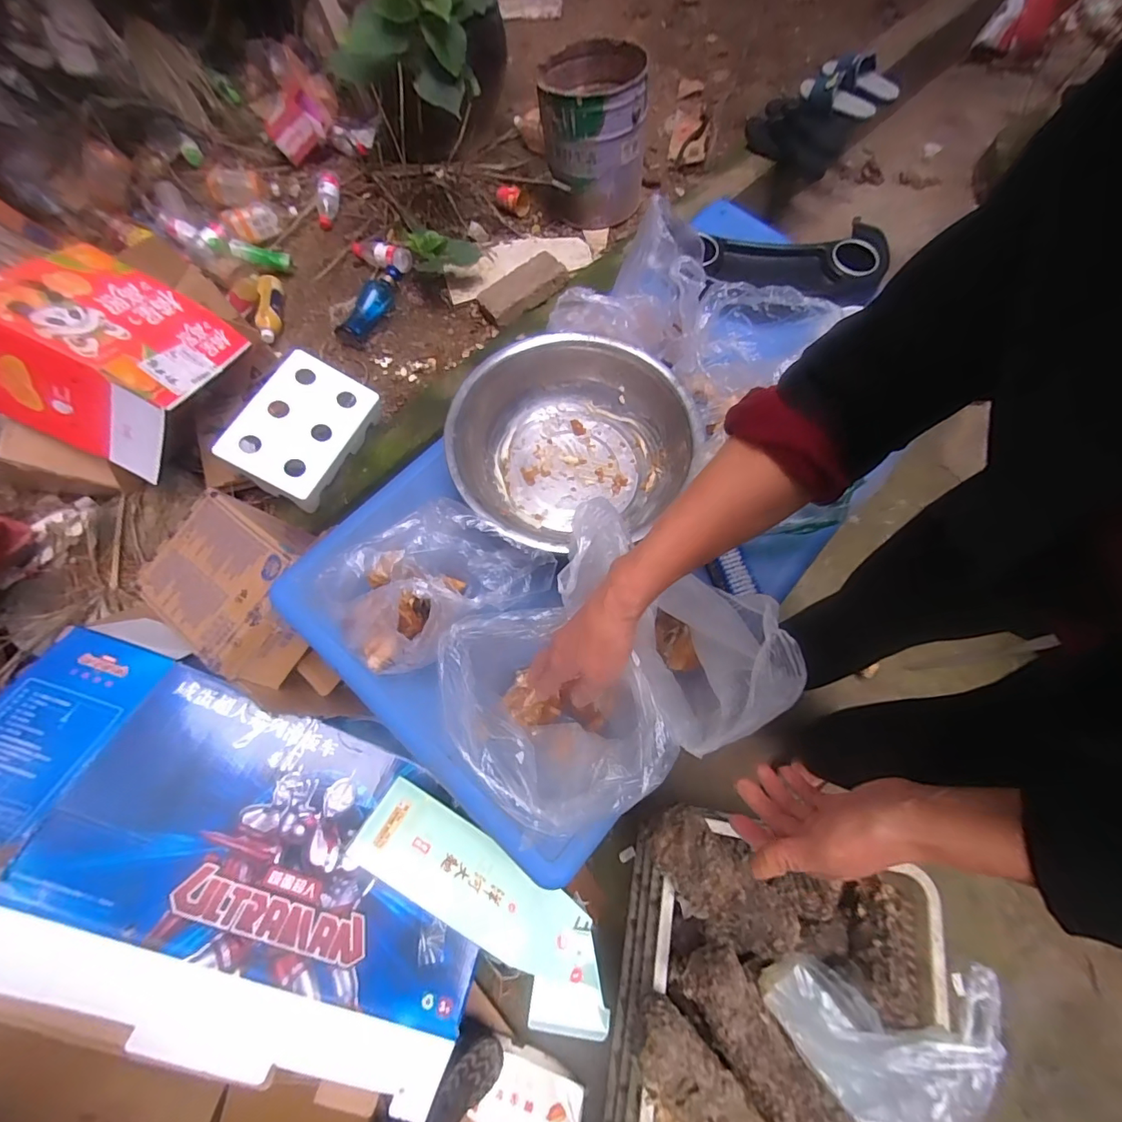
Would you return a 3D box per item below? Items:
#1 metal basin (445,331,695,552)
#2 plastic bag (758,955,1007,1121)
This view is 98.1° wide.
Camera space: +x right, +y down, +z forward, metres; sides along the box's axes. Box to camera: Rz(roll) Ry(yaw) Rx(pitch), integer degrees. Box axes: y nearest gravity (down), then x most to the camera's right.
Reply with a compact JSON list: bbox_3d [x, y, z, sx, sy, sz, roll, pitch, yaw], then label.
[{"bbox_3d":[0.016,-0.176,0.765,0.366,0.118,0.341,0,71,0],"label":"metal basin"},{"bbox_3d":[0.432,0.611,0.620,0.253,0.114,0.199,-22,72,-7],"label":"plastic bag"}]

